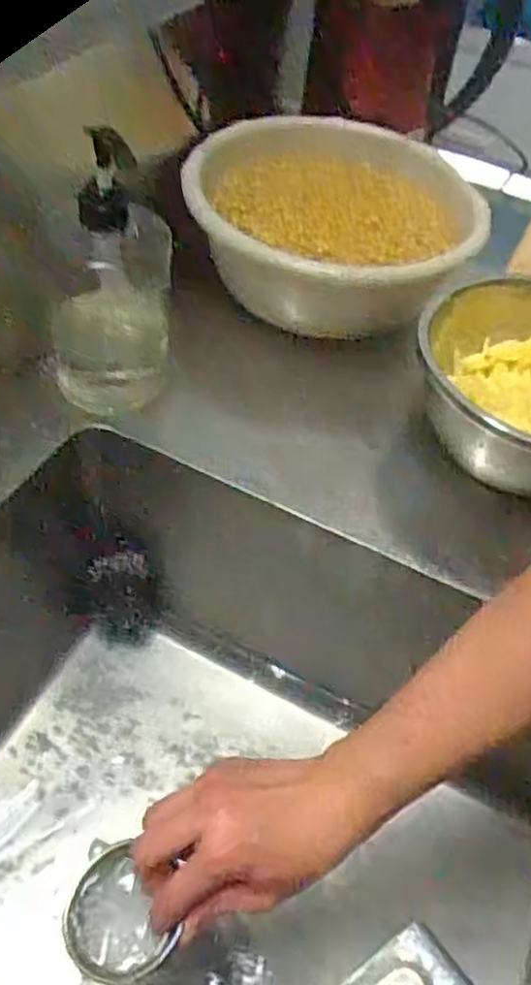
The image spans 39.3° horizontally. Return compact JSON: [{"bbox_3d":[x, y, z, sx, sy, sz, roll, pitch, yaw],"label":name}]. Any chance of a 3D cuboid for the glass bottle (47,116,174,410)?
[{"bbox_3d":[-0.119,-0.159,0.555,0.094,0.190,0.095,-3,50,-9],"label":"glass bottle"}]

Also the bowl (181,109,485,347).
[{"bbox_3d":[0.067,-0.244,0.709,0.273,0.115,0.256,3,49,-4],"label":"bowl"}]

